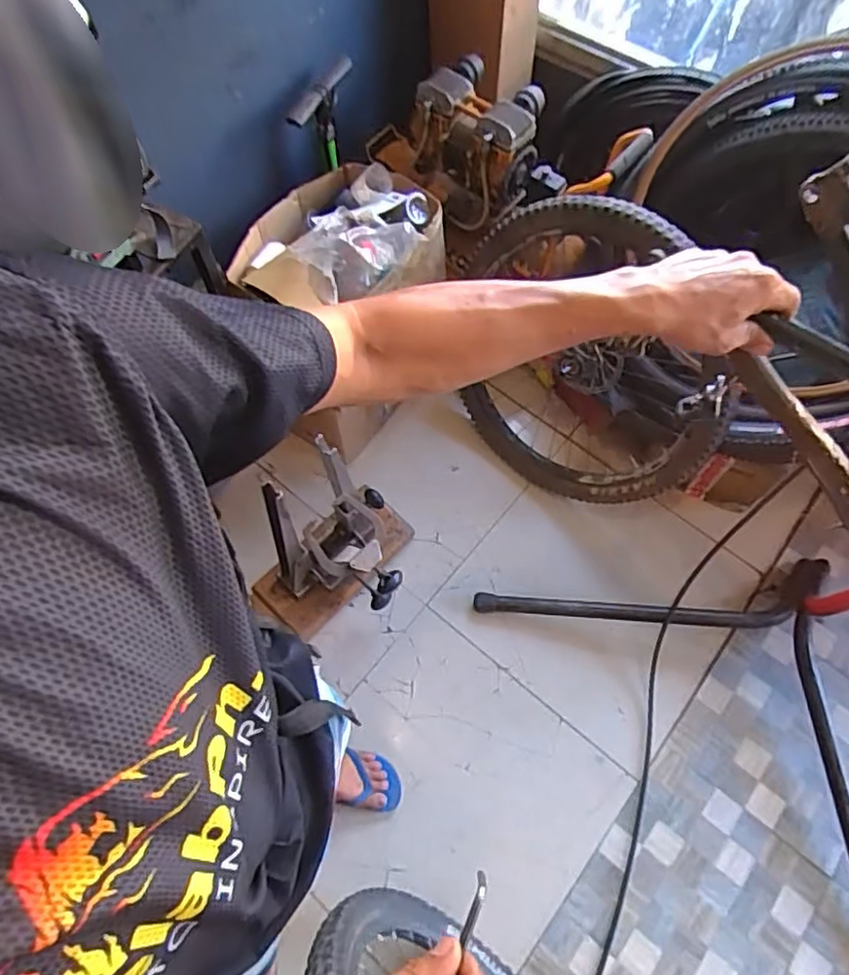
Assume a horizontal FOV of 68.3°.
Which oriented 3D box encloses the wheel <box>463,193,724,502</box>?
[{"bbox_3d":[0.328,-0.283,1.401,0.637,0.660,0.088,4,30,44],"label":"wheel"}]

